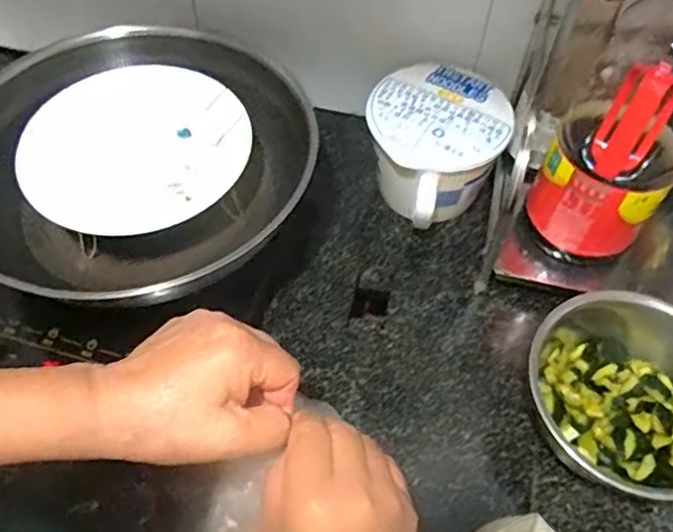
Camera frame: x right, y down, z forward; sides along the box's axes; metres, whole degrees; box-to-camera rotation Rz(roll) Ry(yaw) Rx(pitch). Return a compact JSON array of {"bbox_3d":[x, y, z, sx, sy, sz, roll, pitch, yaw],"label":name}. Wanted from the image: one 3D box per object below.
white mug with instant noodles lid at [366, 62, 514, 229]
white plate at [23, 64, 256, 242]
[{"bbox_3d":[0.106,-0.117,0.678,0.140,0.112,0.176,1,57,-1],"label":"white mug with instant noodles lid"},{"bbox_3d":[-0.180,-0.114,0.569,0.189,0.022,0.205,1,57,-1],"label":"white plate"}]

